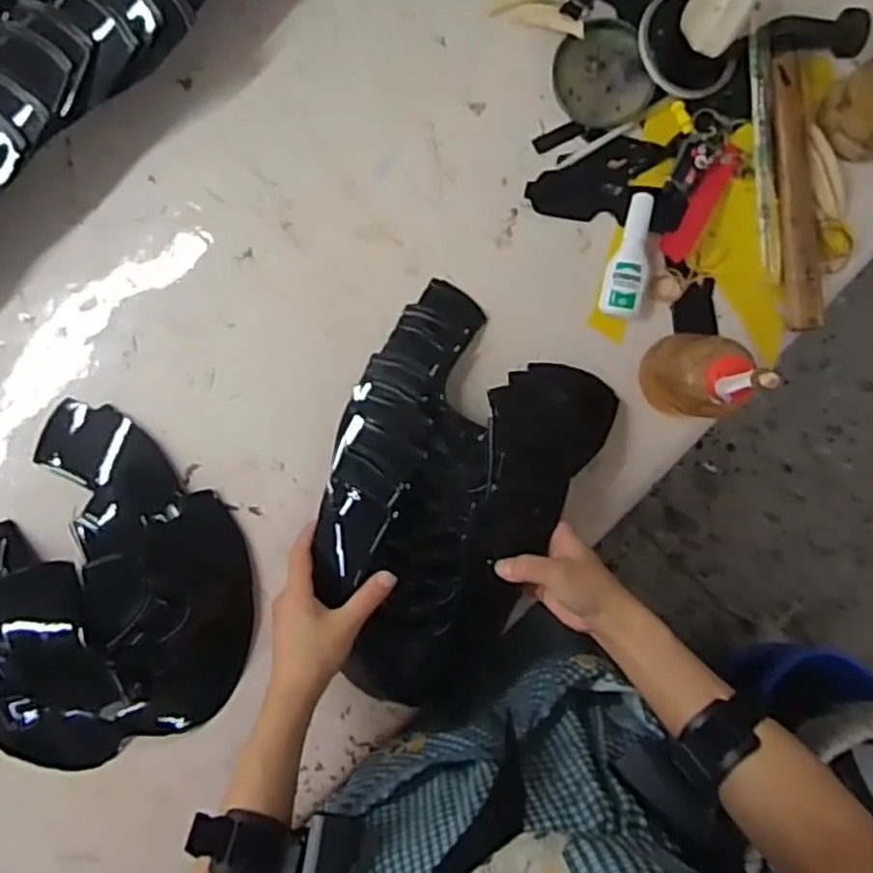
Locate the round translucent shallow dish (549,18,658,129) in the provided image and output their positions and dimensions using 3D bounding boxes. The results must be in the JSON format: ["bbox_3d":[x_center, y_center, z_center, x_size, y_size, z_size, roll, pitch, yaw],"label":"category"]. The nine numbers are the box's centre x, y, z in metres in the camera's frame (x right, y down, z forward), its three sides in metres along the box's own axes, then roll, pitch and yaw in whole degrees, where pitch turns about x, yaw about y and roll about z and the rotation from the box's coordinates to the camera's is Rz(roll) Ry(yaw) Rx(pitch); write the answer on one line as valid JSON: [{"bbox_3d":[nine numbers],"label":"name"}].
[{"bbox_3d":[0.128,-0.283,0.560,0.071,0.007,0.078,0,93,-4],"label":"round translucent shallow dish"}]

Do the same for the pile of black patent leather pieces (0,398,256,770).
[{"bbox_3d":[-0.259,0.133,0.540,0.229,0.064,0.235,39,90,-5],"label":"pile of black patent leather pieces"}]

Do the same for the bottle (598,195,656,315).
[{"bbox_3d":[0.154,-0.143,0.568,0.032,0.018,0.096,10,92,-4],"label":"bottle"}]

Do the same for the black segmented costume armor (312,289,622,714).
[{"bbox_3d":[-0.003,0.054,0.542,0.180,0.076,0.299,30,91,-5],"label":"black segmented costume armor"}]

